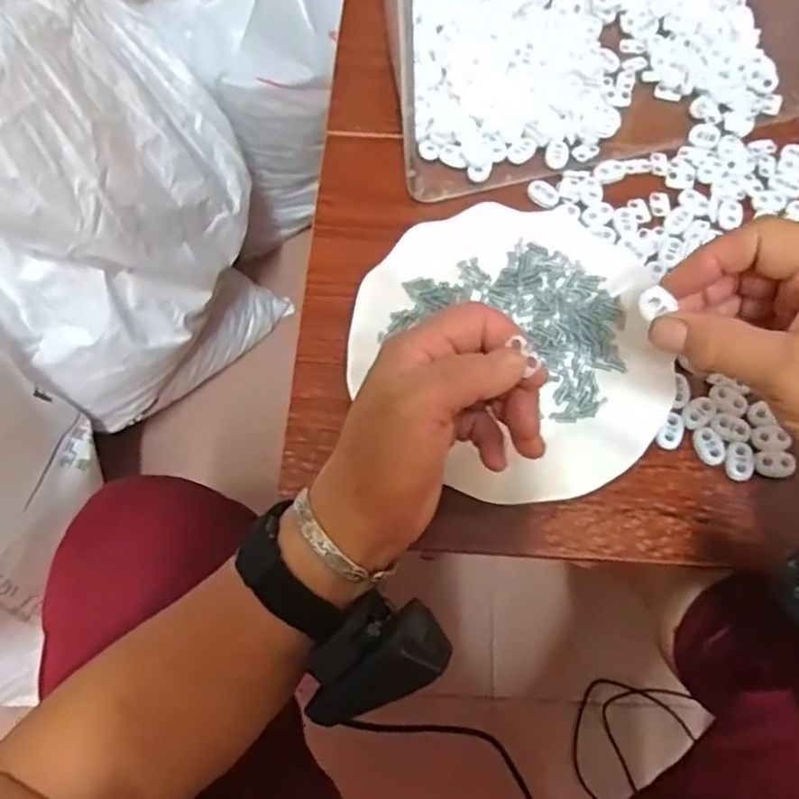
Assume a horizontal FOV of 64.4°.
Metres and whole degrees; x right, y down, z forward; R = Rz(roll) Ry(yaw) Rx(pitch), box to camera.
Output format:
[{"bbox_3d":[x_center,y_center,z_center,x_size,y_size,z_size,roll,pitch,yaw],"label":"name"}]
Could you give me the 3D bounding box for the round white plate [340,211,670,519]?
[{"bbox_3d":[0.064,-0.029,0.378,0.180,0.025,0.183,0,70,0],"label":"round white plate"}]

